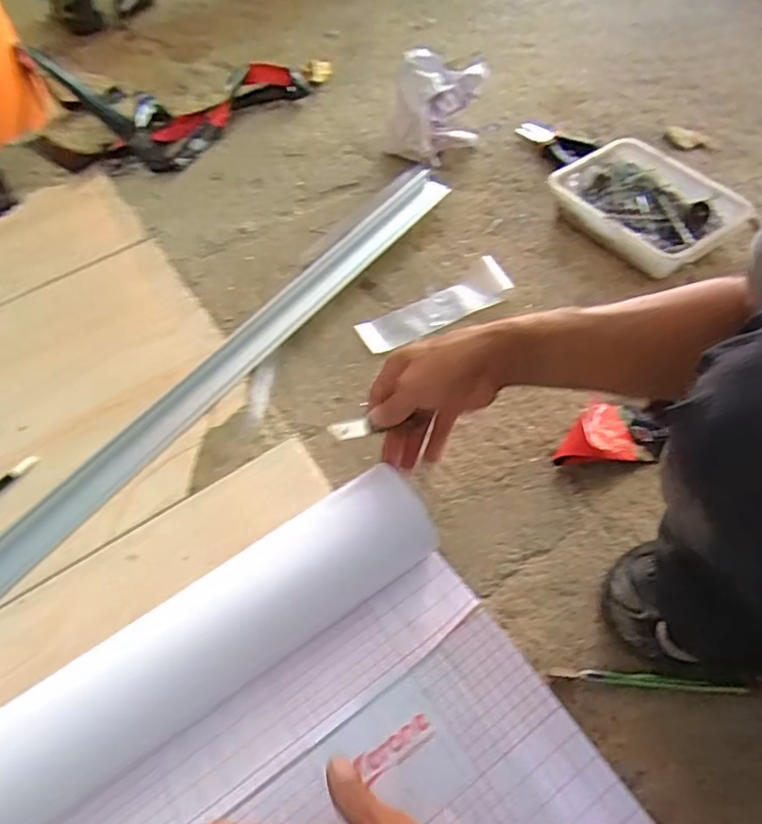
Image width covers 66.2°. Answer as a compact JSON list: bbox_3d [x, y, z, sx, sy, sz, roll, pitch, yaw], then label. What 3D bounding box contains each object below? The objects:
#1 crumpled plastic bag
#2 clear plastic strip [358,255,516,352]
[{"bbox_3d":[0.084,-0.467,0.902,0.147,0.127,0.140,1,57,6],"label":"crumpled plastic bag"},{"bbox_3d":[0.065,-0.131,0.727,0.195,0.026,0.054,-26,58,-12],"label":"clear plastic strip"}]

